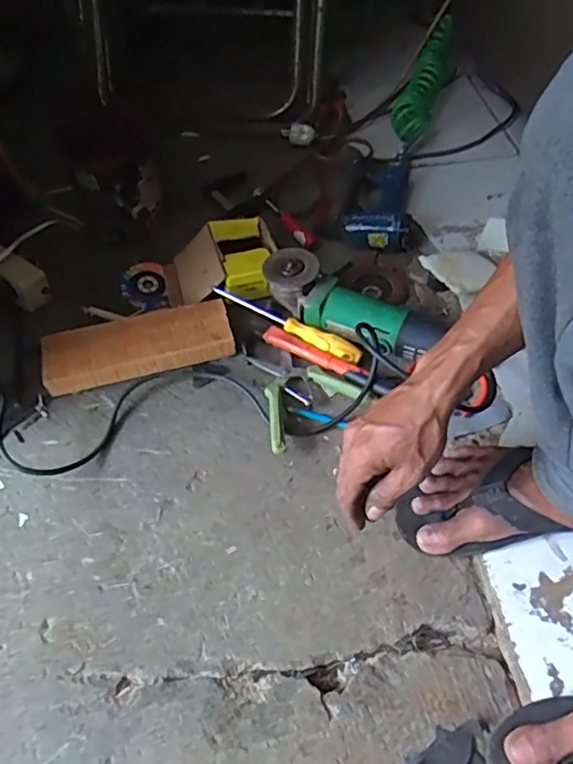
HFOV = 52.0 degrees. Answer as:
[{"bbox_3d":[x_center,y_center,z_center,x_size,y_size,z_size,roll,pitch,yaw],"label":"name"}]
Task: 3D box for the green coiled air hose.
[{"bbox_3d":[0.253,-0.556,1.089,0.072,0.064,0.391,13,53,13],"label":"green coiled air hose"}]

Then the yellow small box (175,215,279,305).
[{"bbox_3d":[-0.087,-0.170,0.844,0.150,0.057,0.121,-17,54,-11],"label":"yellow small box"}]

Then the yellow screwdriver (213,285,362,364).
[{"bbox_3d":[0.001,-0.078,0.780,0.216,0.035,0.024,27,58,21],"label":"yellow screwdriver"}]

